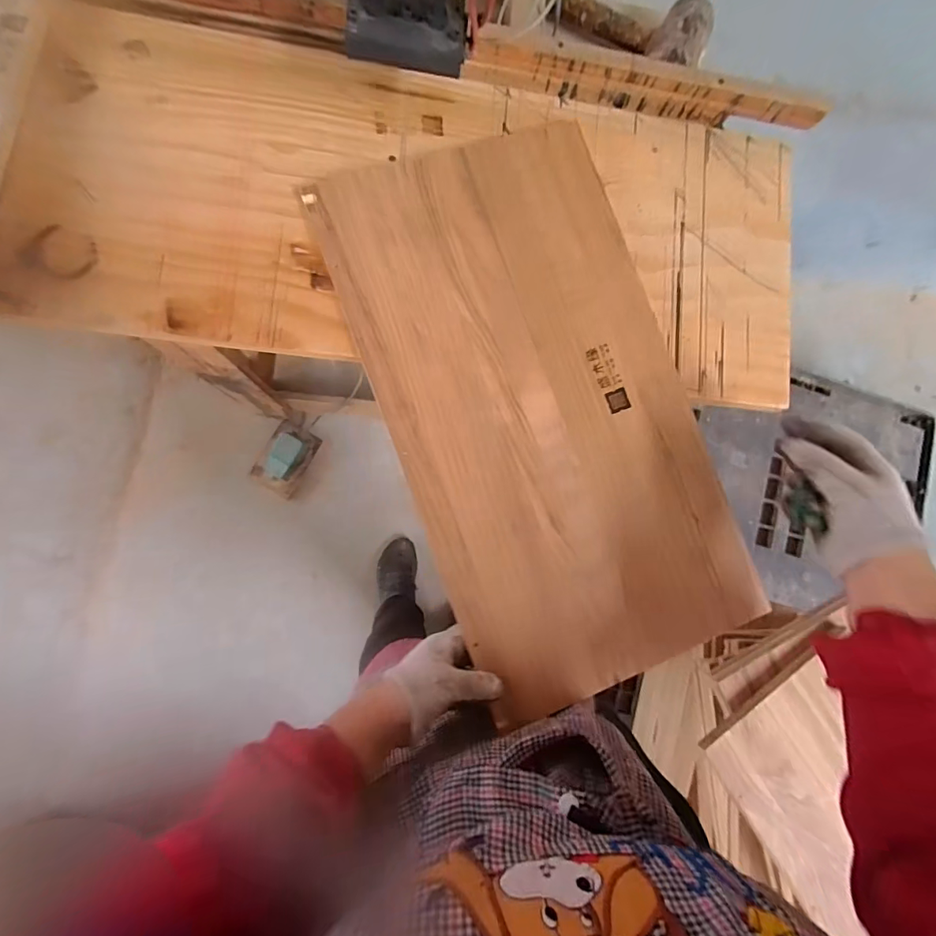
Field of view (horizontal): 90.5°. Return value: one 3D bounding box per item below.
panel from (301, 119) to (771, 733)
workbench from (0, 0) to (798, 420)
[{"bbox_3d":[0.079,-0.065,0.460,0.306,0.020,0.538,-20,86,-9],"label":"panel"},{"bbox_3d":[-0.068,-0.216,0.808,0.783,0.709,0.316,5,84,-6],"label":"workbench"}]

